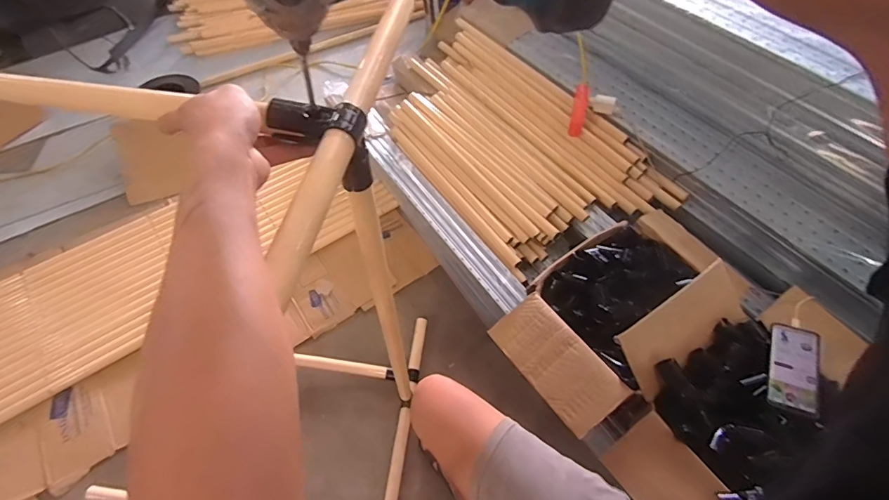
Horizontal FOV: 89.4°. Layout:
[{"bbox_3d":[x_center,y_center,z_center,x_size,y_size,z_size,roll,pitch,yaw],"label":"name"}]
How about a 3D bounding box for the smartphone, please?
[{"bbox_3d":[0.619,0.212,0.796,0.071,0.015,0.167,7,55,32],"label":"smartphone"}]

